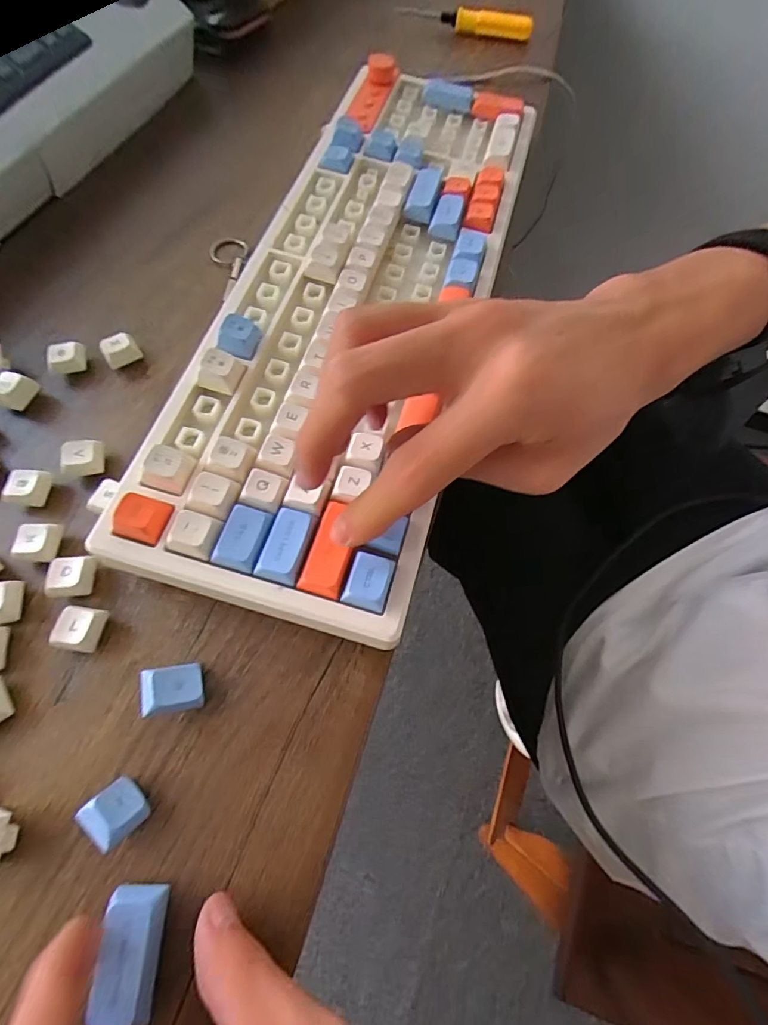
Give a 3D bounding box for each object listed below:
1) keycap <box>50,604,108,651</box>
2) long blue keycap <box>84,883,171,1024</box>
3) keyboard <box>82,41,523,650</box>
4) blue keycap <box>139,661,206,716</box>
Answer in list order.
[{"bbox_3d":[-0.131,0.051,0.205,0.017,0.012,0.018,9,65,2],"label":"keycap"},{"bbox_3d":[-0.085,0.148,0.159,0.017,0.017,0.035,0,65,-2],"label":"long blue keycap"},{"bbox_3d":[-0.021,-0.137,0.281,0.159,0.043,0.397,14,65,4],"label":"keyboard"},{"bbox_3d":[-0.086,0.072,0.192,0.024,0.010,0.019,3,52,-33],"label":"blue keycap"}]

